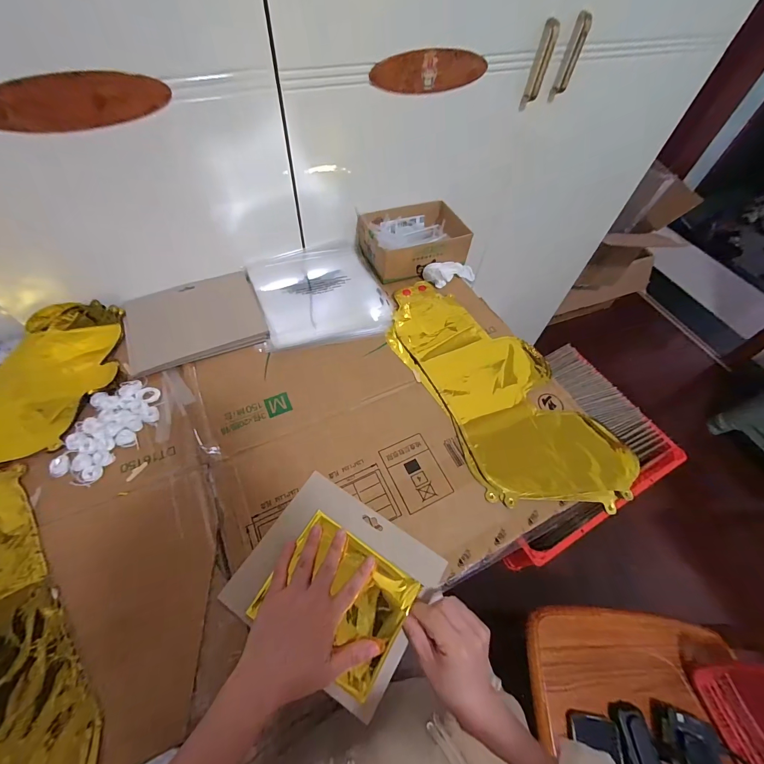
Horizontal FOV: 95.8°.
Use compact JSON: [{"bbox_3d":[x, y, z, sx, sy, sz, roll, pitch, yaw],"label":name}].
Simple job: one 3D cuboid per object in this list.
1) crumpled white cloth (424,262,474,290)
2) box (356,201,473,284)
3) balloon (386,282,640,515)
[{"bbox_3d":[0.132,-0.208,0.656,0.112,0.042,0.043,-20,61,-16],"label":"crumpled white cloth"},{"bbox_3d":[0.063,-0.273,0.664,0.196,0.062,0.141,-17,60,-15],"label":"box"},{"bbox_3d":[0.161,-0.002,0.527,0.205,0.011,0.431,-24,62,-18],"label":"balloon"}]

